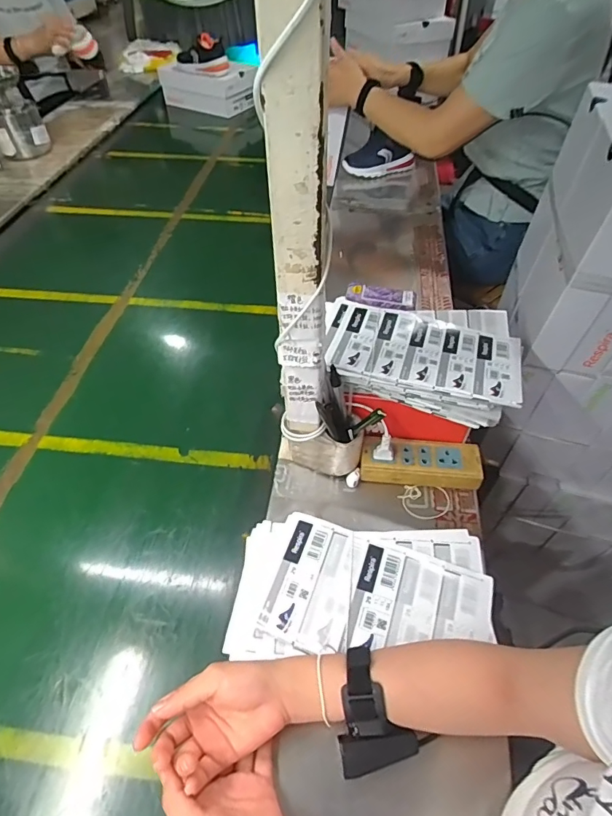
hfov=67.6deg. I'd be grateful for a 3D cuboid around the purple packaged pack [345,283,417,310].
[{"bbox_3d":[0.131,-0.197,0.802,0.122,0.016,0.054,9,51,8],"label":"purple packaged pack"}]

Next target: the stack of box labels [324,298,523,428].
[{"bbox_3d":[0.146,-0.068,0.596,0.245,0.043,0.176,7,51,7],"label":"stack of box labels"}]

